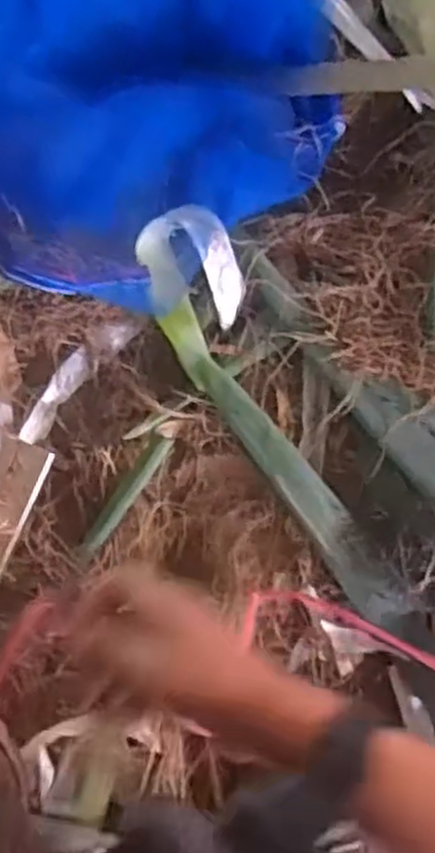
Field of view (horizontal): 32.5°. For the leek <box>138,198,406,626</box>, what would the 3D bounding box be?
[{"bbox_3d":[0.037,-0.002,0.557,0.071,0.037,0.337,-26,88,-6],"label":"leek"}]

